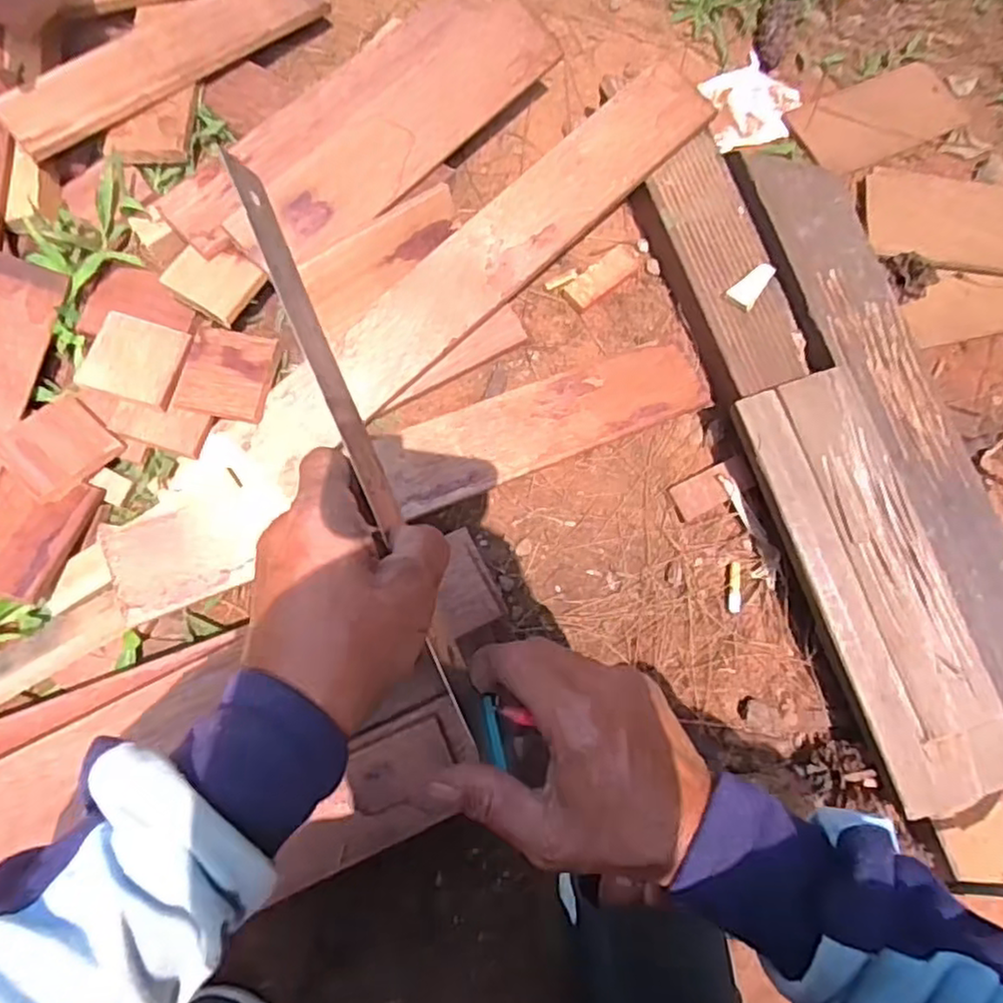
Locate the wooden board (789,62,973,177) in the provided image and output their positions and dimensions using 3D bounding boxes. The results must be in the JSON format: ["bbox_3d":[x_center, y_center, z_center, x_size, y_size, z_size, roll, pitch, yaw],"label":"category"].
[{"bbox_3d":[0.341,-0.346,0.619,0.152,0.013,0.079,-25,81,-6],"label":"wooden board"}]

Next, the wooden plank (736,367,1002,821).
[{"bbox_3d":[0.263,0.057,0.478,0.091,0.016,0.300,-19,80,-5],"label":"wooden plank"}]

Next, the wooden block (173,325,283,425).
[{"bbox_3d":[-0.200,-0.094,0.505,0.067,0.010,0.066,12,80,-1],"label":"wooden block"}]

